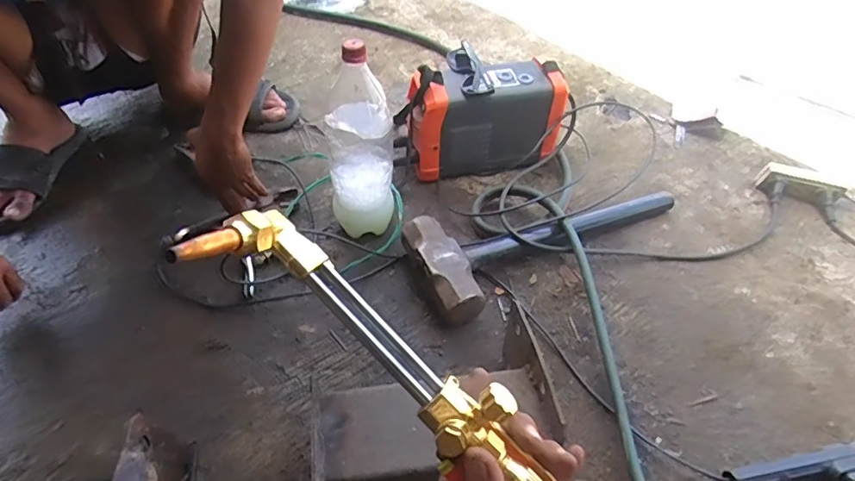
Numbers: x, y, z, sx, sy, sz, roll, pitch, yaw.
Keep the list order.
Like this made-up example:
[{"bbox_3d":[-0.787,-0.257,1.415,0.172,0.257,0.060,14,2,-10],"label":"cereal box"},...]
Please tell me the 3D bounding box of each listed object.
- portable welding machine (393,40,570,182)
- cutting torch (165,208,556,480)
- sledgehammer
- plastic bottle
[{"bbox_3d":[0.085,-0.209,0.912,0.284,0.180,0.119,-5,49,-6],"label":"portable welding machine"},{"bbox_3d":[0.038,0.131,0.307,0.412,0.068,0.083,43,57,3],"label":"cutting torch"},{"bbox_3d":[0.185,-0.020,0.821,0.435,0.063,0.165,-21,53,-19],"label":"sledgehammer"},{"bbox_3d":[-0.094,-0.132,0.750,0.088,0.299,0.081,-5,49,-6],"label":"plastic bottle"}]

